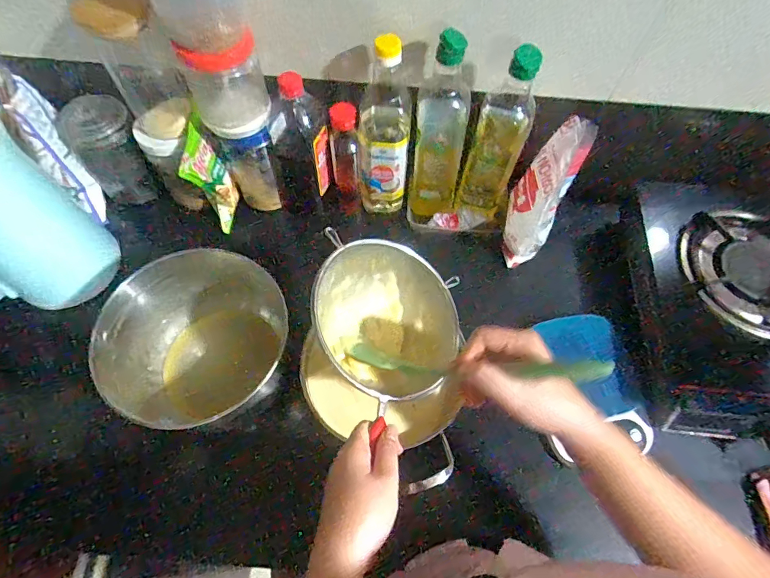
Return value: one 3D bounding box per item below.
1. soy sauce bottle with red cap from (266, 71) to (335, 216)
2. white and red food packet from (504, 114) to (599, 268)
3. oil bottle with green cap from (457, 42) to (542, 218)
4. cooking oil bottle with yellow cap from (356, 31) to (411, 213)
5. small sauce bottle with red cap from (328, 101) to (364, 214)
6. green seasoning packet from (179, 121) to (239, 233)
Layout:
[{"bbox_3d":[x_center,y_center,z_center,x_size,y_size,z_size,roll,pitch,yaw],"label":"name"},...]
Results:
[{"bbox_3d":[-0.133,-0.214,0.662,0.092,0.248,0.082,-13,65,-8],"label":"soy sauce bottle with red cap"},{"bbox_3d":[0.233,-0.140,0.644,0.074,0.234,0.081,26,24,11],"label":"white and red food packet"},{"bbox_3d":[0.160,-0.207,0.601,0.082,0.246,0.072,17,64,7],"label":"oil bottle with green cap"},{"bbox_3d":[-0.001,-0.231,0.634,0.076,0.274,0.078,0,64,-1],"label":"cooking oil bottle with yellow cap"},{"bbox_3d":[-0.061,-0.196,0.666,0.043,0.184,0.046,-7,64,-5],"label":"small sauce bottle with red cap"},{"bbox_3d":[-0.271,-0.165,0.671,0.040,0.158,0.076,12,64,4],"label":"green seasoning packet"}]

